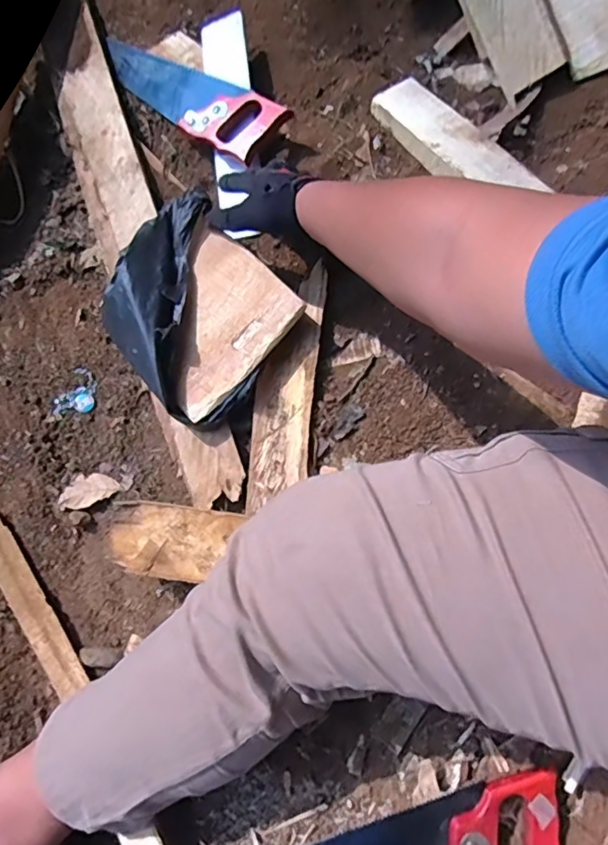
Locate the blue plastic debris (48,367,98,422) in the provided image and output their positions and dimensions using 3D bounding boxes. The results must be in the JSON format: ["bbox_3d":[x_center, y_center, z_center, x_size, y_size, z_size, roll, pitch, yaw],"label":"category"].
[{"bbox_3d":[-0.287,-0.030,0.670,0.050,0.004,0.076,27,71,9],"label":"blue plastic debris"}]

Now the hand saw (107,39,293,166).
[{"bbox_3d":[-0.174,-0.471,0.763,0.353,0.028,0.087,38,91,23],"label":"hand saw"}]

